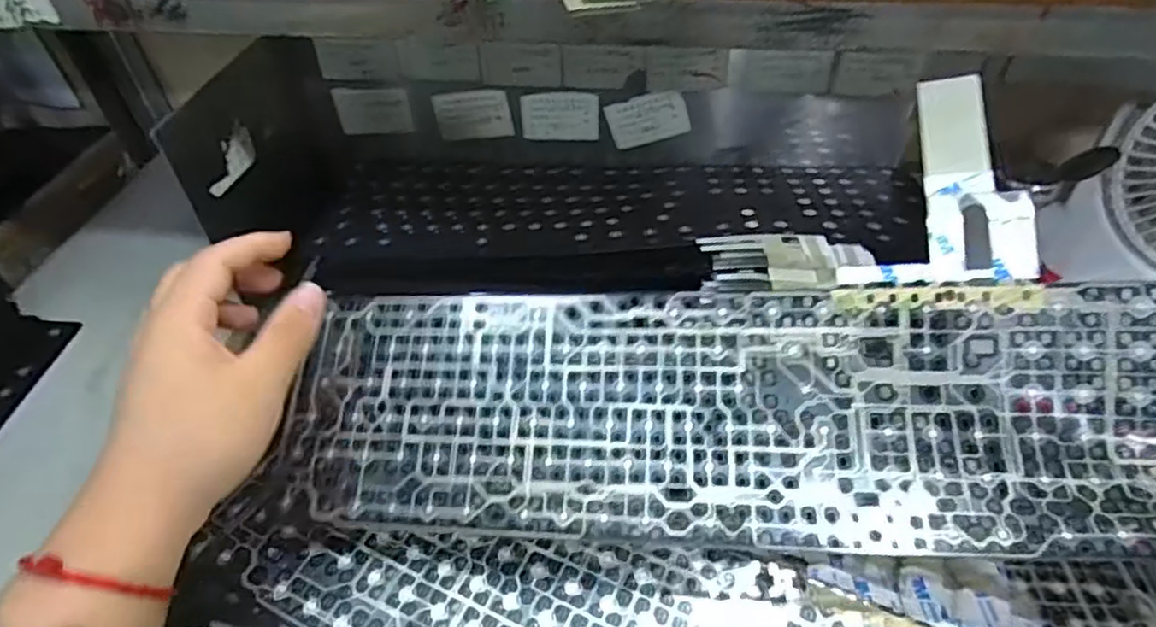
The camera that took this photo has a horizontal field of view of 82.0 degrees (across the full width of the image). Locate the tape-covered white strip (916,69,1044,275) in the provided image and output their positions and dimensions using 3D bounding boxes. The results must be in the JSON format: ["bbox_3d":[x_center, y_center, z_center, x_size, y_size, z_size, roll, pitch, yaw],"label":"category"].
[{"bbox_3d":[0.186,-0.066,0.312,0.042,0.004,0.104,-2,72,23],"label":"tape-covered white strip"}]

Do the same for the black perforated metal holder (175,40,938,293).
[{"bbox_3d":[0.003,-0.113,0.483,0.478,0.105,0.183,-1,44,0],"label":"black perforated metal holder"}]

